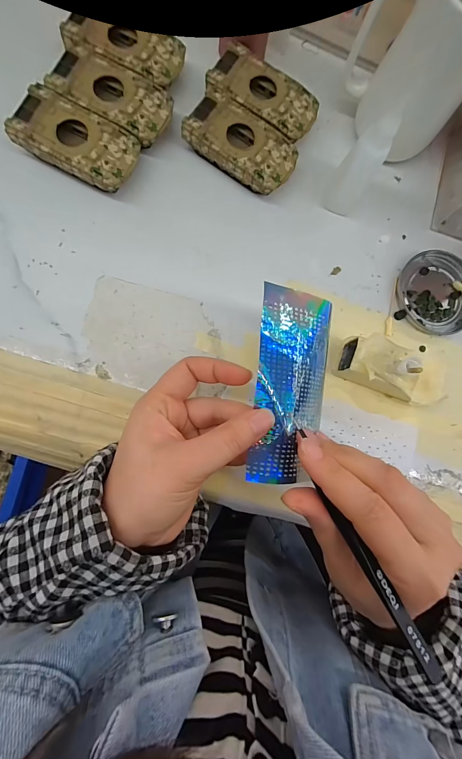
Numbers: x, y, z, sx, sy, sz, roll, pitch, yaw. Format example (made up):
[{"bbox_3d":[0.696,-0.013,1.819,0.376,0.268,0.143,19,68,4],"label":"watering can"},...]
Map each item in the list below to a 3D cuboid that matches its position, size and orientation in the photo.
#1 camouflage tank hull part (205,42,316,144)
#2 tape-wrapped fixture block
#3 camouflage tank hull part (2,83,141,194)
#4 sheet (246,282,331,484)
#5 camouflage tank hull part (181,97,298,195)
[{"bbox_3d":[0.030,-0.252,0.287,0.096,0.021,0.057,30,81,-3],"label":"camouflage tank hull part"},{"bbox_3d":[0.134,-0.009,0.264,0.083,0.044,0.043,23,82,-4],"label":"tape-wrapped fixture block"},{"bbox_3d":[-0.126,-0.193,0.264,0.094,0.024,0.053,26,82,-3],"label":"camouflage tank hull part"},{"bbox_3d":[0.037,0.003,0.198,0.051,0.020,0.119,11,81,-5],"label":"sheet"},{"bbox_3d":[0.010,-0.204,0.281,0.094,0.023,0.050,32,81,-2],"label":"camouflage tank hull part"}]

